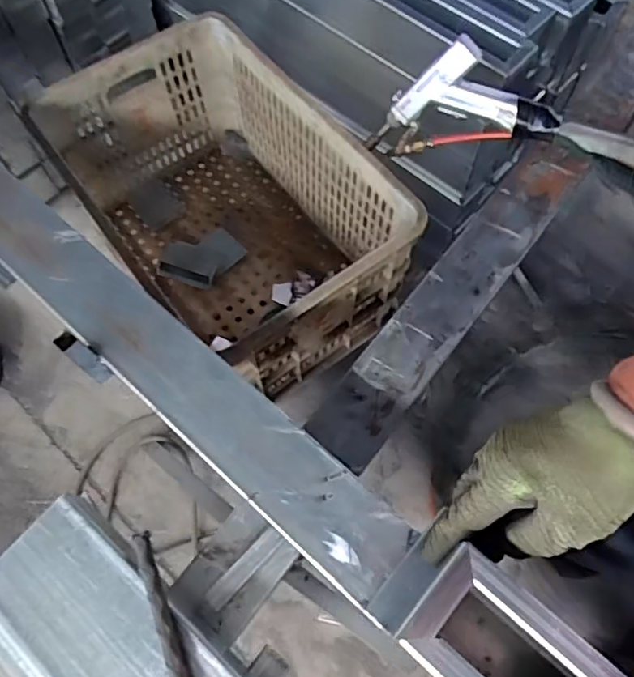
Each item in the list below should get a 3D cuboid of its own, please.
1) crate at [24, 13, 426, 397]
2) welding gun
[{"bbox_3d":[-0.134,-0.193,0.895,0.343,0.293,0.508,-35,70,-14],"label":"crate"},{"bbox_3d":[0.204,-0.320,0.794,0.245,0.155,0.076,9,67,5],"label":"welding gun"}]

